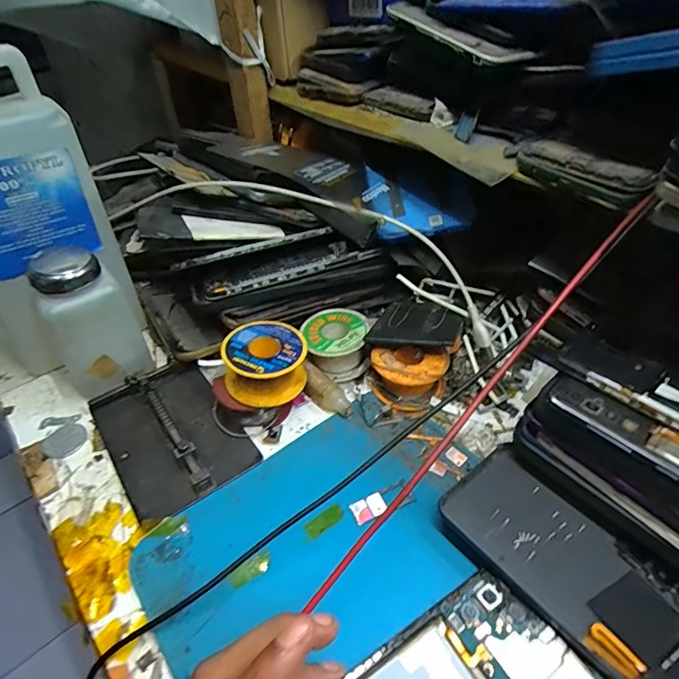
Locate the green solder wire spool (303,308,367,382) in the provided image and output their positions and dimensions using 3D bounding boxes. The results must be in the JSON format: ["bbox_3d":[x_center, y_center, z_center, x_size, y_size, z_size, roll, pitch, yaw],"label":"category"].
[{"bbox_3d":[-0.002,0.000,0.352,0.047,0.025,0.053,0,43,3],"label":"green solder wire spool"}]

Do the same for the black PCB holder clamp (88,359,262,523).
[{"bbox_3d":[-0.115,0.060,0.307,0.078,0.013,0.115,-29,49,-25],"label":"black PCB holder clamp"}]

